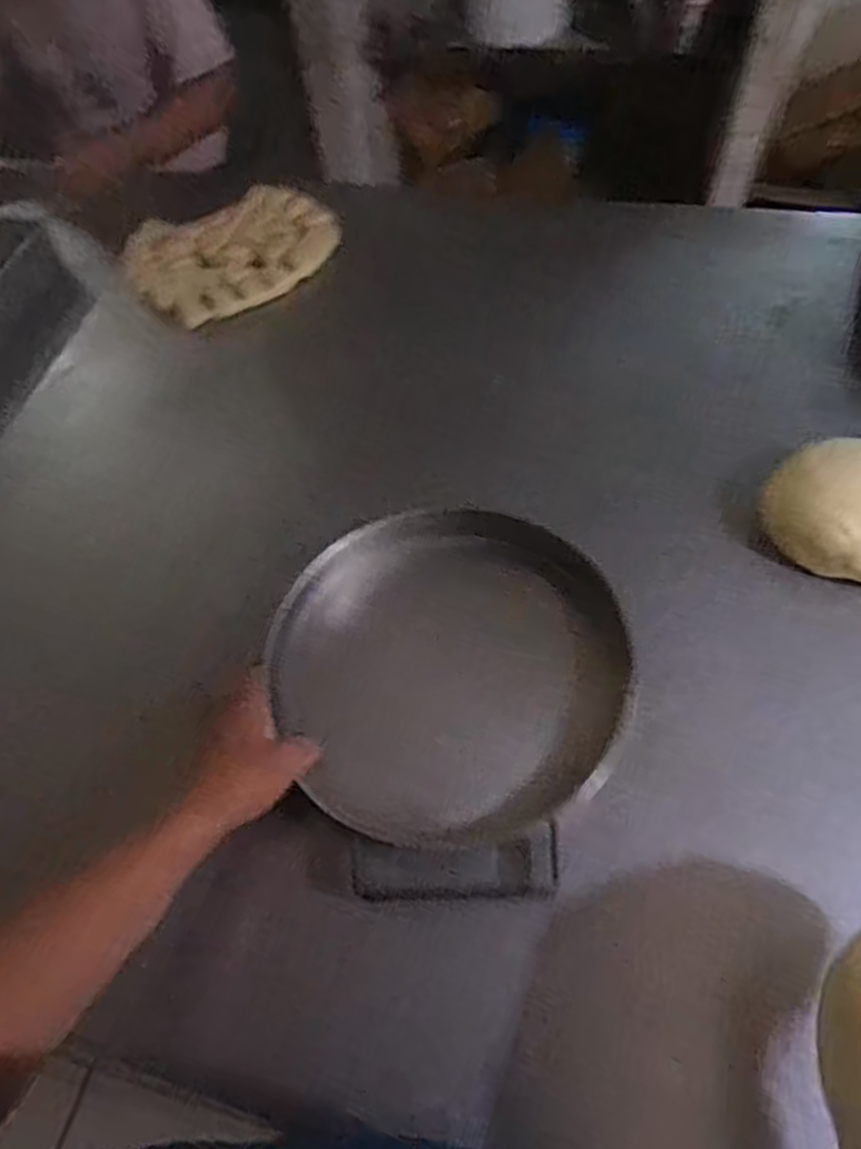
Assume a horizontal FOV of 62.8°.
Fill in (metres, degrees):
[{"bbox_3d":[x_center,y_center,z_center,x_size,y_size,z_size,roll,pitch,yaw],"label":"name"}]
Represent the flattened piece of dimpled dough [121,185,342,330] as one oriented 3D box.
[{"bbox_3d":[-0.286,-0.469,1.018,0.295,0.047,0.229,-25,56,-15],"label":"flattened piece of dimpled dough"}]

